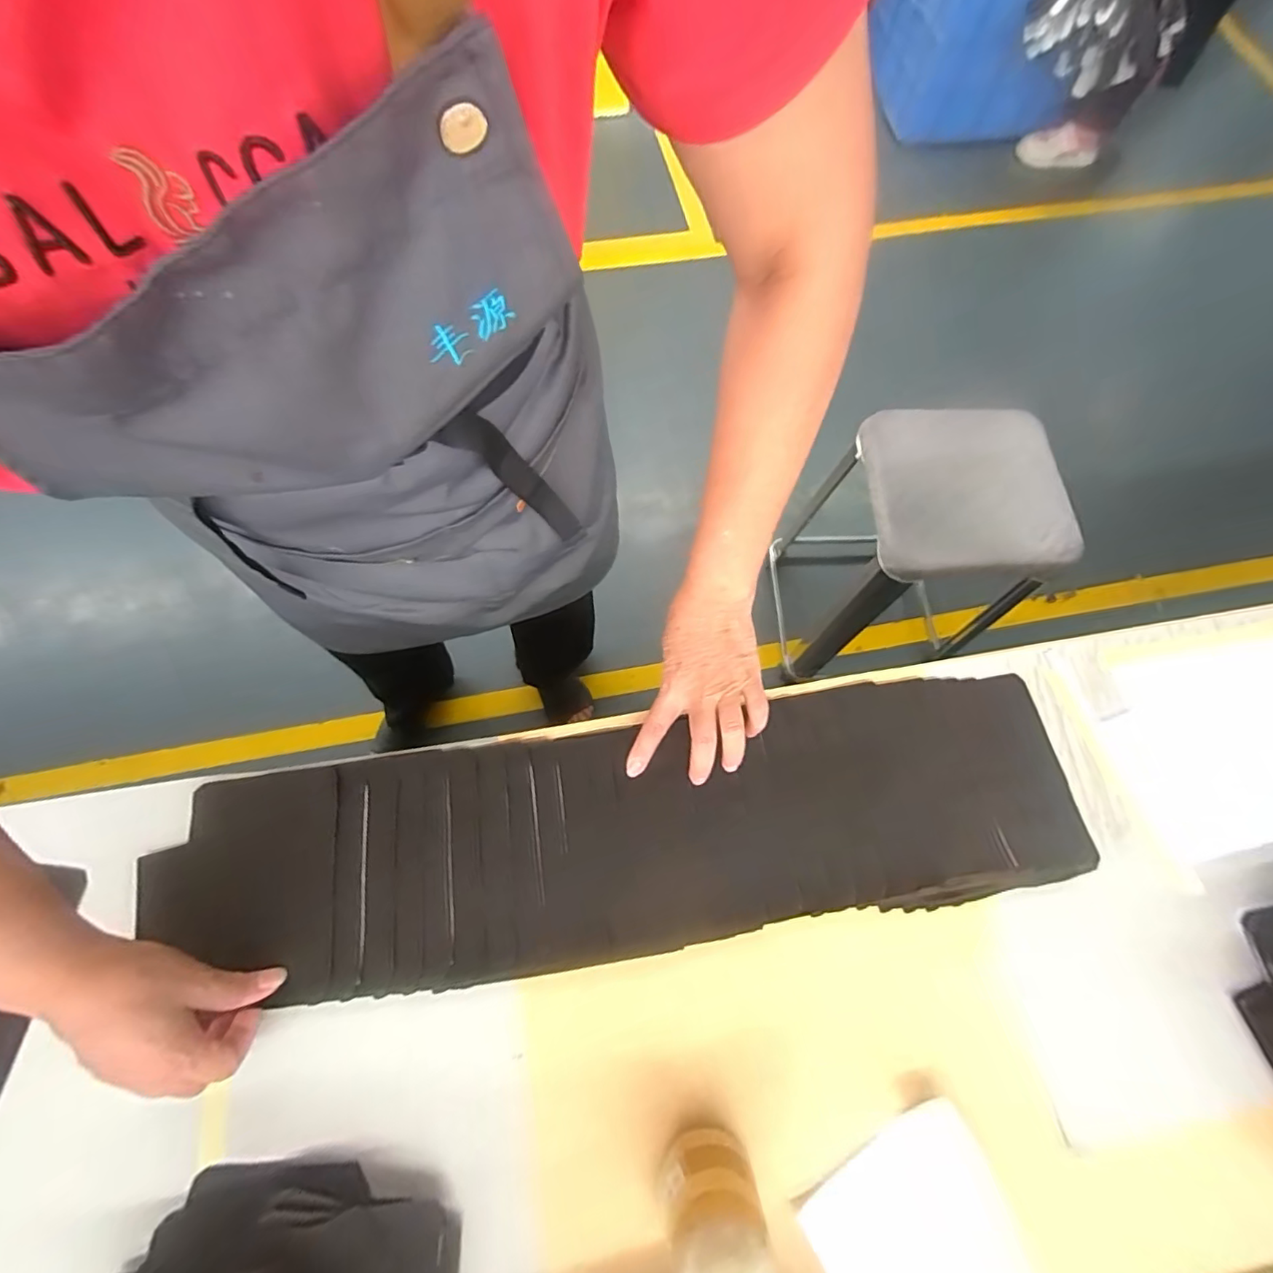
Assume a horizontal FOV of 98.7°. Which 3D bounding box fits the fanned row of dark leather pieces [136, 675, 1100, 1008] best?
[{"bbox_3d":[-0.002,0.158,0.448,0.716,0.029,0.178,-6,71,-4],"label":"fanned row of dark leather pieces"}]

